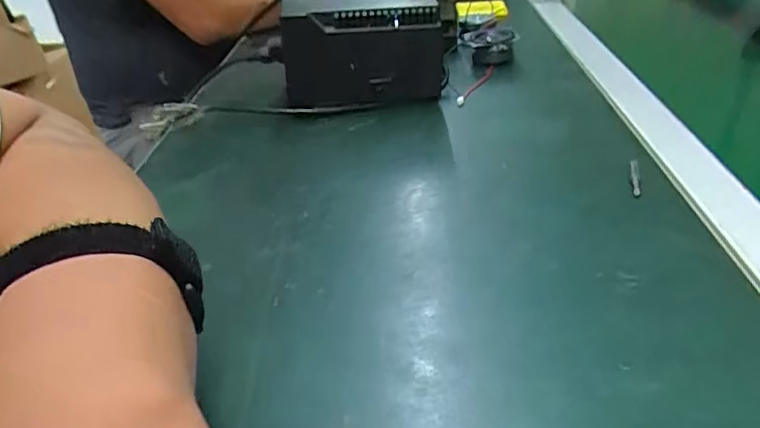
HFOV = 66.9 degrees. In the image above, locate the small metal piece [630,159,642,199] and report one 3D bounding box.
[{"bbox_3d":[0.172,-0.025,0.387,0.007,0.004,0.044,7,34,15],"label":"small metal piece"}]

